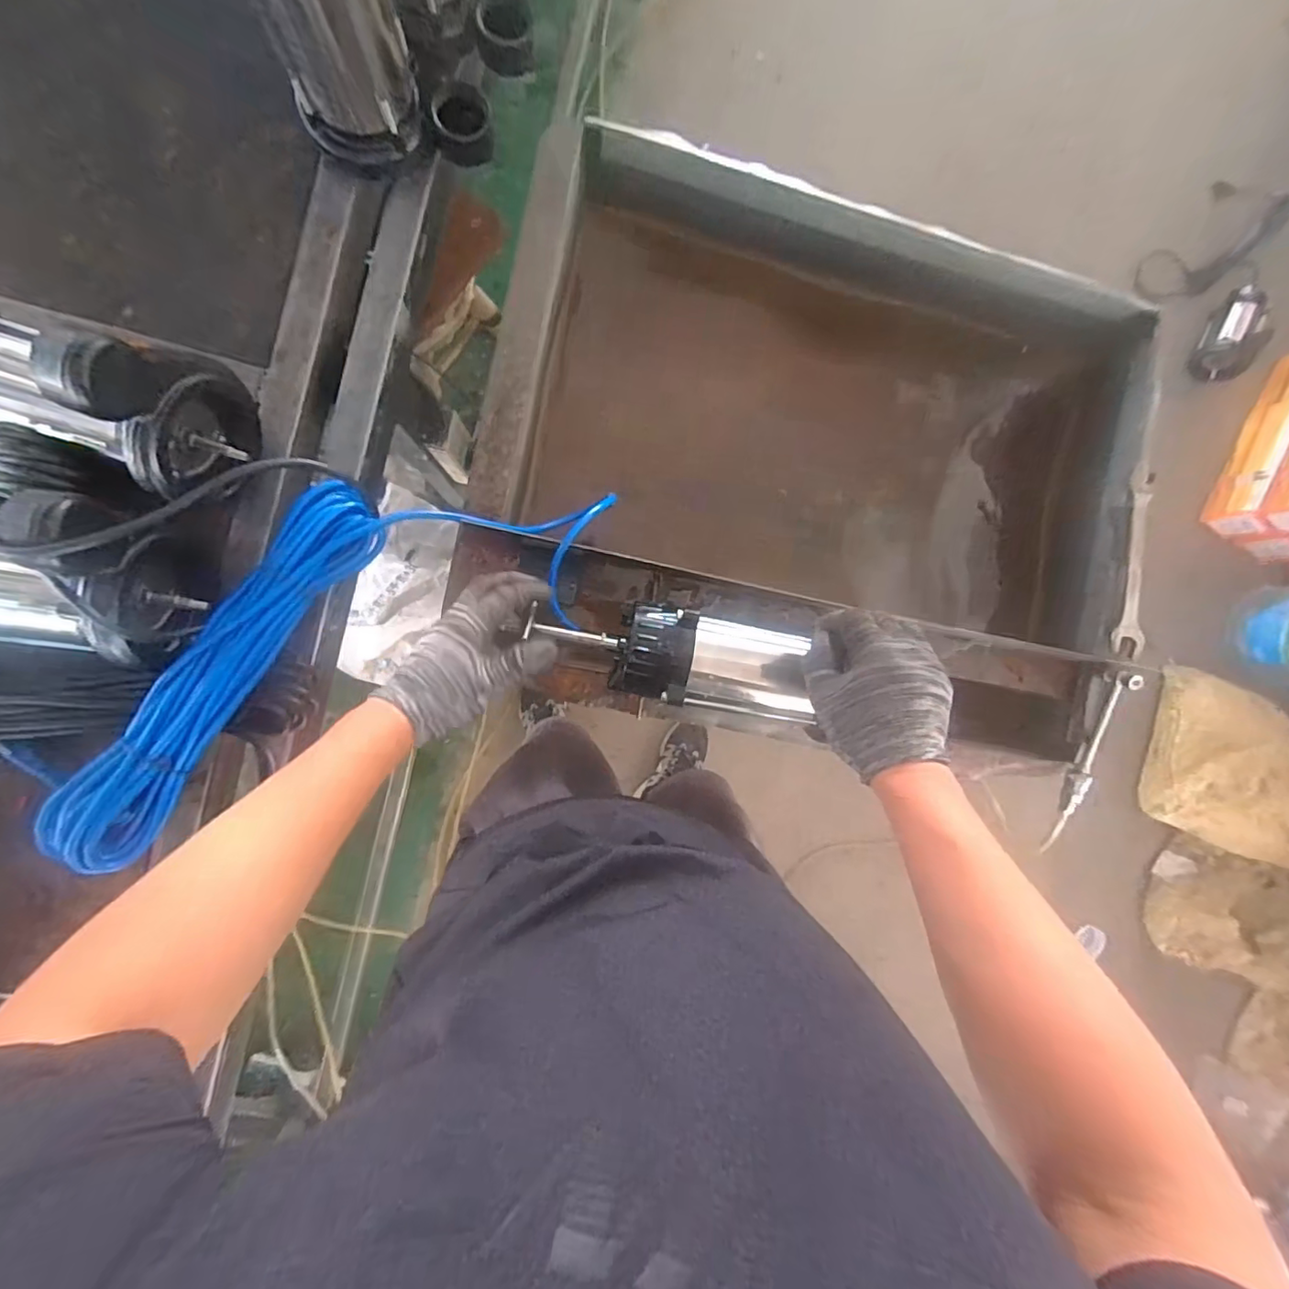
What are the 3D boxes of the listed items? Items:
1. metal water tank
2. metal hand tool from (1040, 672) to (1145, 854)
[{"bbox_3d":[0.201,-0.211,0.725,0.723,0.258,0.618,10,90,-7],"label":"metal water tank"},{"bbox_3d":[0.506,0.141,0.646,0.017,0.019,0.235,7,108,-7],"label":"metal hand tool"}]

